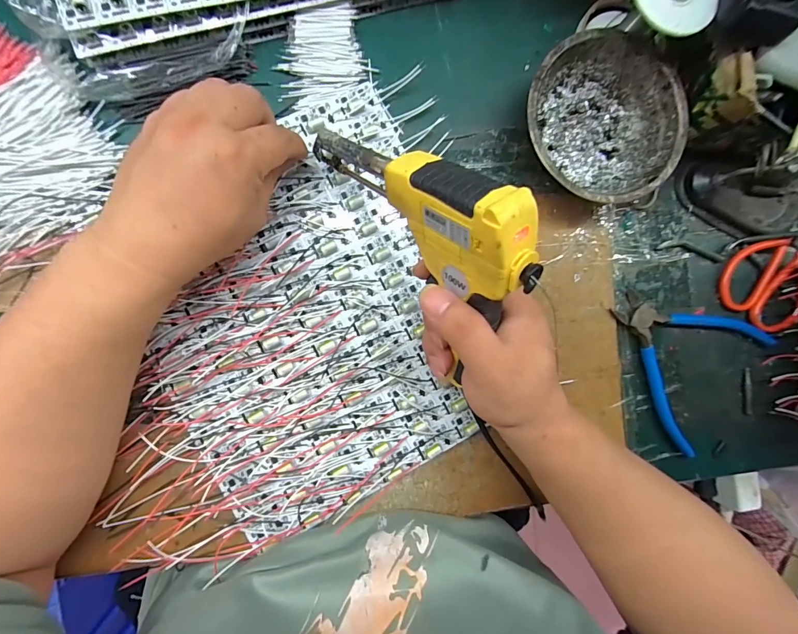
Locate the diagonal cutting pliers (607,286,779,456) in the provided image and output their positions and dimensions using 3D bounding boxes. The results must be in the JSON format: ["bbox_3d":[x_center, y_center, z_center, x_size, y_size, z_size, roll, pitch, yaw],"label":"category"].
[{"bbox_3d":[0.243,0.027,0.321,0.129,0.014,0.126,42,86,-5],"label":"diagonal cutting pliers"}]

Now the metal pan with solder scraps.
[{"bbox_3d":[0.157,-0.152,0.298,0.123,0.039,0.122,0,90,-7],"label":"metal pan with solder scraps"}]

